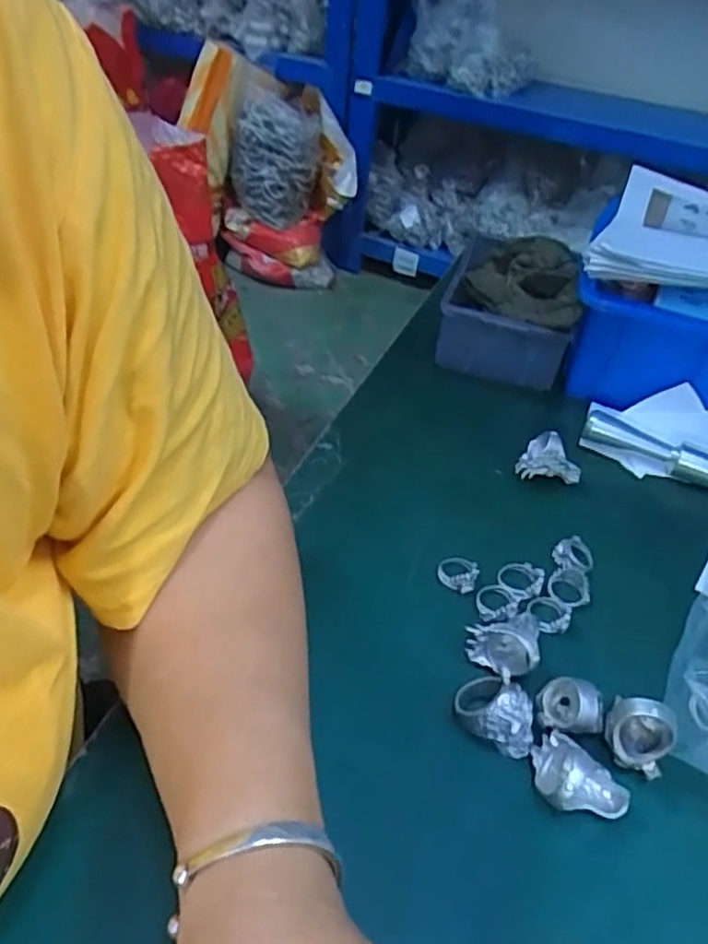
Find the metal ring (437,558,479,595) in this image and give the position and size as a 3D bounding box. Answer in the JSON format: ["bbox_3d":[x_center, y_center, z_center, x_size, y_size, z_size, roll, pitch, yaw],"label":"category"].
[{"bbox_3d":[0.056,0.054,0.369,0.021,0.005,0.018,15,43,8],"label":"metal ring"}]

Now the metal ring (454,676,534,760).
[{"bbox_3d":[0.060,0.104,0.299,0.022,0.029,0.037,-20,49,-27],"label":"metal ring"}]

